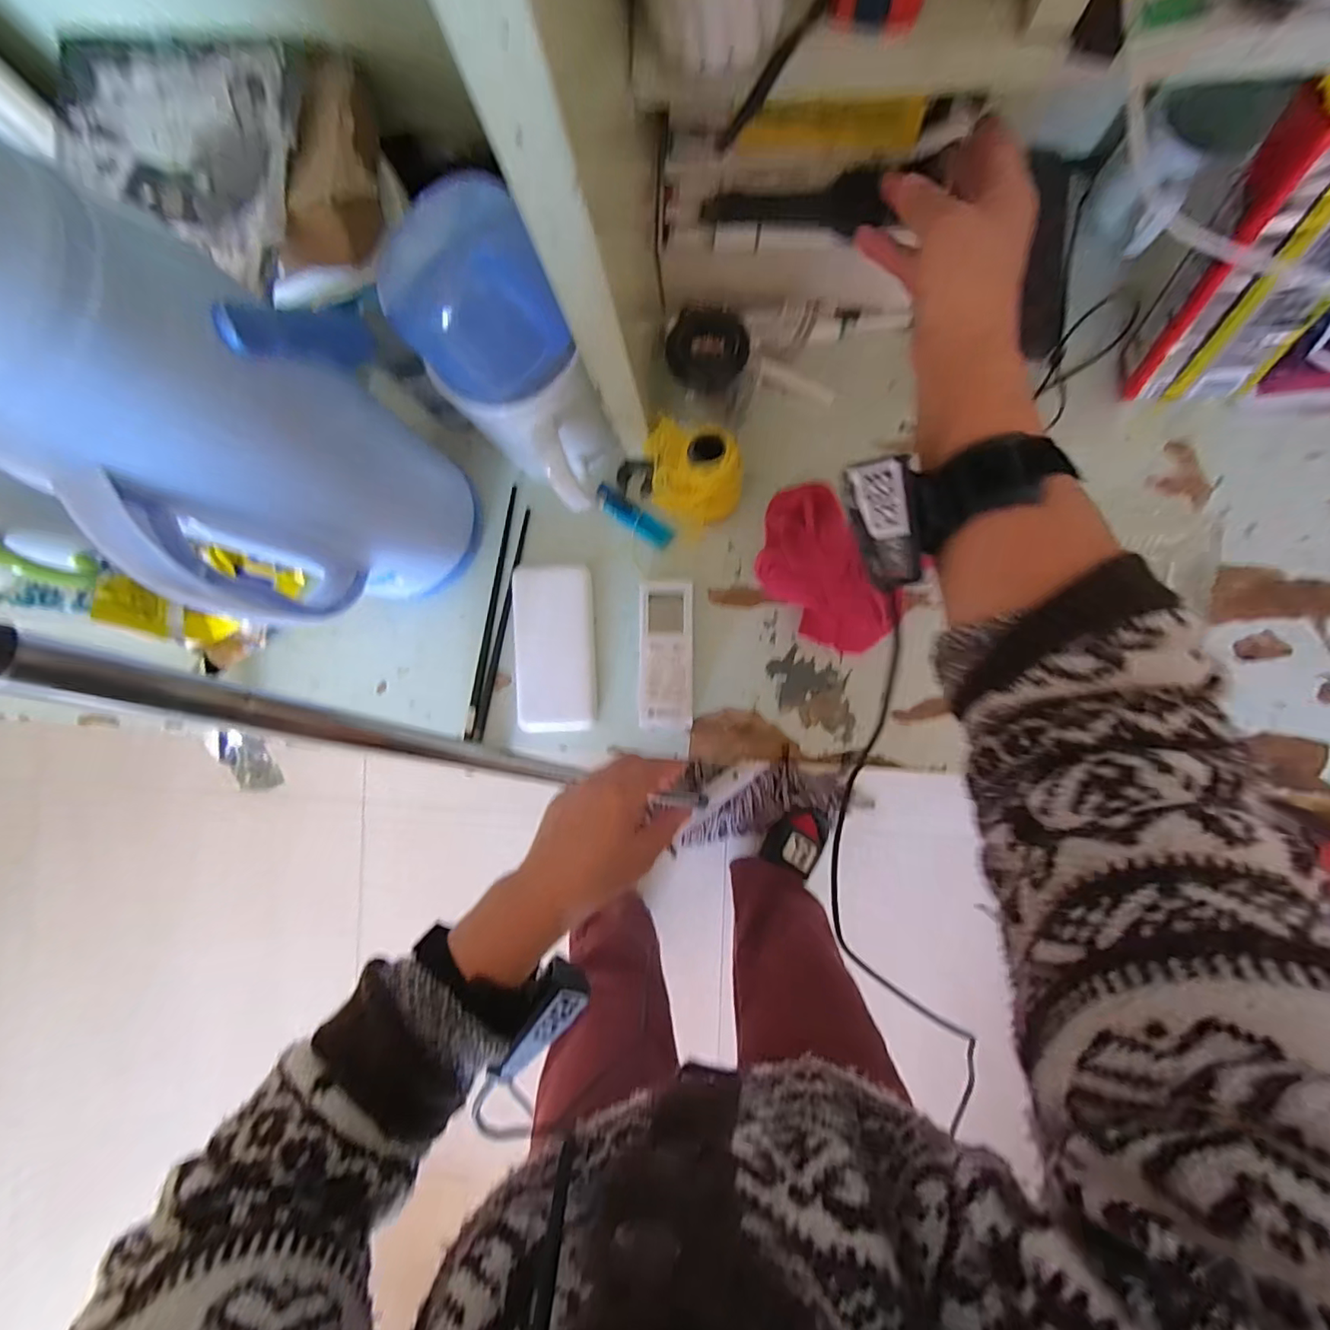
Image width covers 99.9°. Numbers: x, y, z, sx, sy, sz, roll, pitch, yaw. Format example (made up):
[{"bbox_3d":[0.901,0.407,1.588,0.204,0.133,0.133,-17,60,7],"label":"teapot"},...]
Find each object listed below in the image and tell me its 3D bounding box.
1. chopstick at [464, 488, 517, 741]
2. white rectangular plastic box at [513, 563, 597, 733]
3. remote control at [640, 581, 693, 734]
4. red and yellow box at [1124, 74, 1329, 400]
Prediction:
[{"bbox_3d":[-0.153,-0.045,0.491,0.009,0.010,0.222,11,93,3],"label":"chopstick"},{"bbox_3d":[-0.095,-0.015,0.485,0.069,0.012,0.144,-1,93,4],"label":"white rectangular plastic box"},{"bbox_3d":[0.002,-0.007,0.473,0.043,0.022,0.122,1,93,4],"label":"remote control"},{"bbox_3d":[0.387,-0.251,0.350,0.088,0.180,0.058,-11,64,6],"label":"red and yellow box"}]

